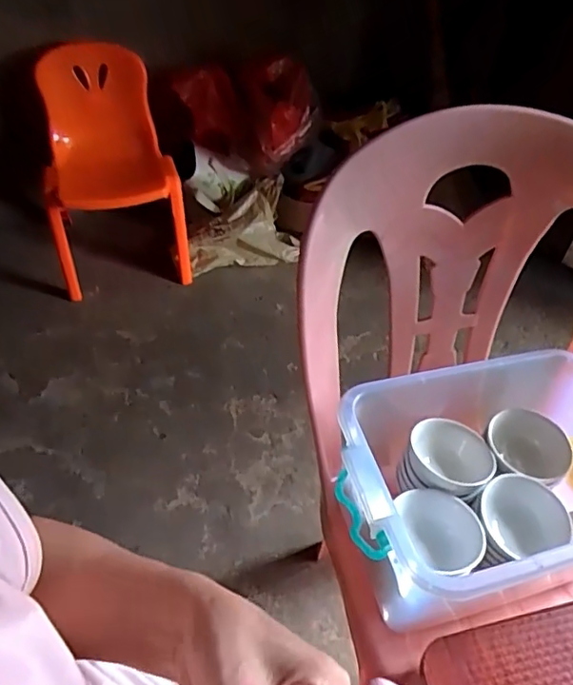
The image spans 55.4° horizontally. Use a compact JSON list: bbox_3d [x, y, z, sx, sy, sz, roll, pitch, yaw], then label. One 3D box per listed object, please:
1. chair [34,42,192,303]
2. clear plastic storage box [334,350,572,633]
[{"bbox_3d":[-0.422,-0.410,1.324,0.322,0.584,0.290,-6,47,-9],"label":"chair"},{"bbox_3d":[0.239,0.158,0.620,0.365,0.157,0.232,-11,48,-14],"label":"clear plastic storage box"}]

